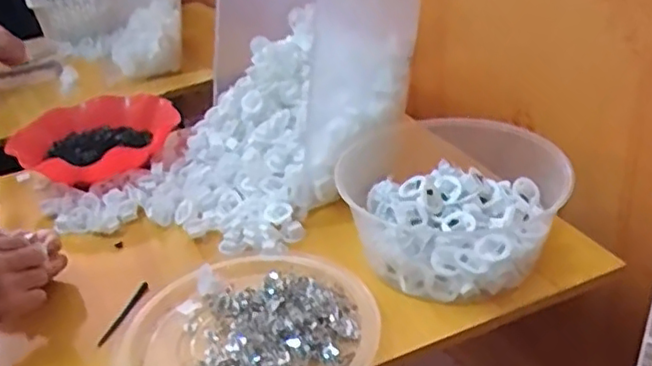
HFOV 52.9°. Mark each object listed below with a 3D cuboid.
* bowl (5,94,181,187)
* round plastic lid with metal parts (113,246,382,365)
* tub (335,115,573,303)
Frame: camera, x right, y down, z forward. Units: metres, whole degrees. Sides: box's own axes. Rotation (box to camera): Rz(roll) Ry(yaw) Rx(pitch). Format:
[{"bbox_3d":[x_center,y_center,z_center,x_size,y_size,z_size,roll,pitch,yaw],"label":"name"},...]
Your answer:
[{"bbox_3d":[-0.324,-0.064,0.929,0.218,0.069,0.202,-5,30,3],"label":"bowl"},{"bbox_3d":[-0.069,0.141,0.609,0.236,0.023,0.229,-5,30,3],"label":"round plastic lid with metal parts"},{"bbox_3d":[0.140,0.009,0.708,0.237,0.084,0.227,-5,30,3],"label":"tub"}]

